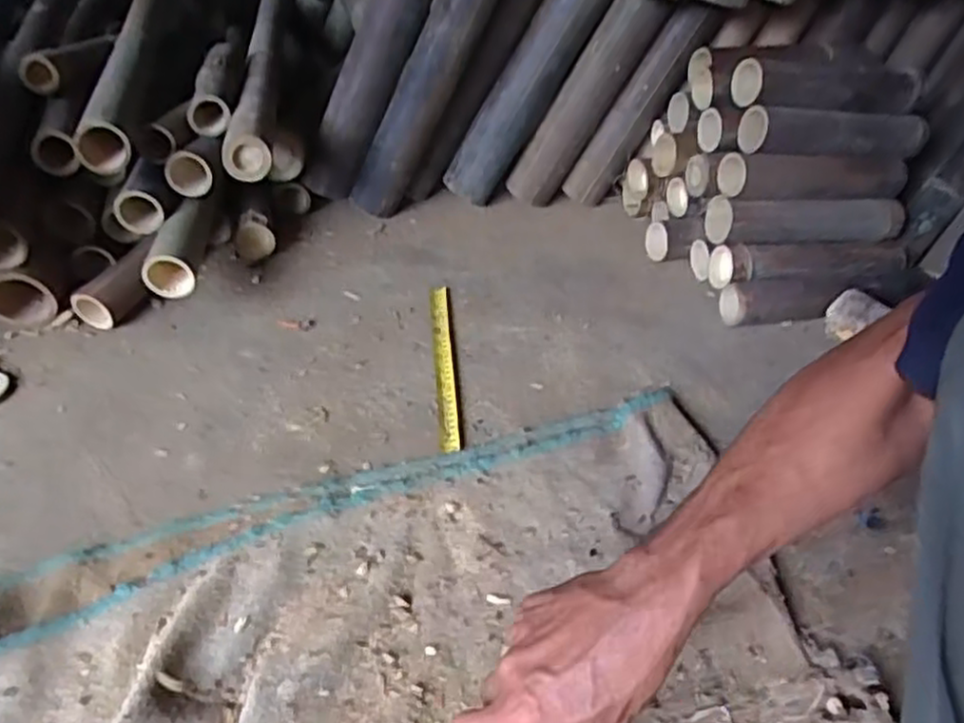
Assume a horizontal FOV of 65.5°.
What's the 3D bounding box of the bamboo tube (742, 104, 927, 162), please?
[{"bbox_3d":[0.471,-0.297,0.970,0.280,0.053,0.053,-2,39,-10],"label":"bamboo tube"}]

